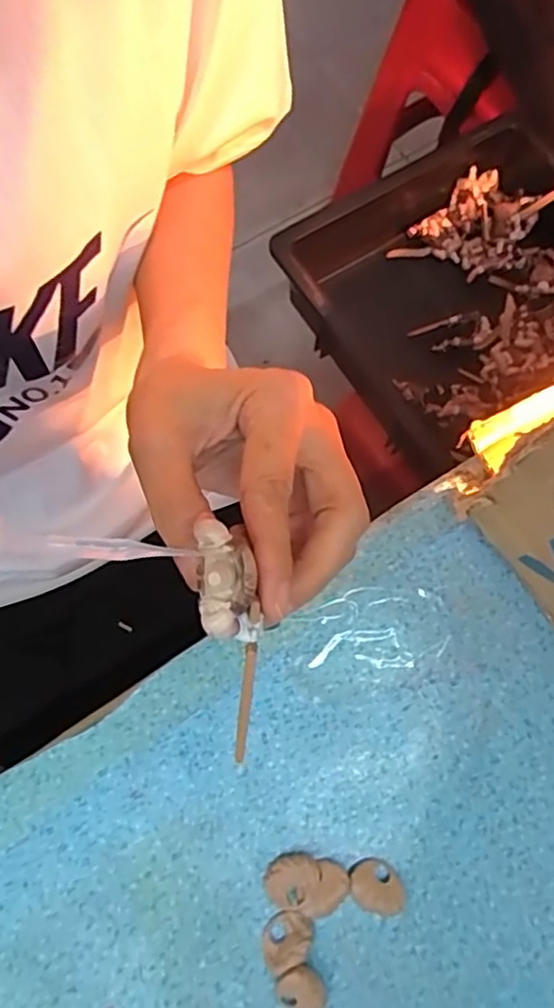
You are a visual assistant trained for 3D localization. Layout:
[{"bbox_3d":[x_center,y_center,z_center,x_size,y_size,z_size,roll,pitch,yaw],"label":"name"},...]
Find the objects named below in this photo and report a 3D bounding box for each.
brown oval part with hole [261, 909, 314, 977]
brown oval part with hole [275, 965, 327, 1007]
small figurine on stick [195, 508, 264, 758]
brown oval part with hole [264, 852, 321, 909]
[{"bbox_3d":[0.004,0.185,0.280,0.023,0.009,0.019,-21,77,-8],"label":"brown oval part with hole"},{"bbox_3d":[0.010,0.203,0.273,0.020,0.015,0.022,-14,76,-6],"label":"brown oval part with hole"},{"bbox_3d":[-0.012,0.040,0.195,0.016,0.015,0.072,-11,111,-6],"label":"small figurine on stick"},{"bbox_3d":[0.006,0.163,0.285,0.024,0.010,0.019,-42,80,-12],"label":"brown oval part with hole"}]

